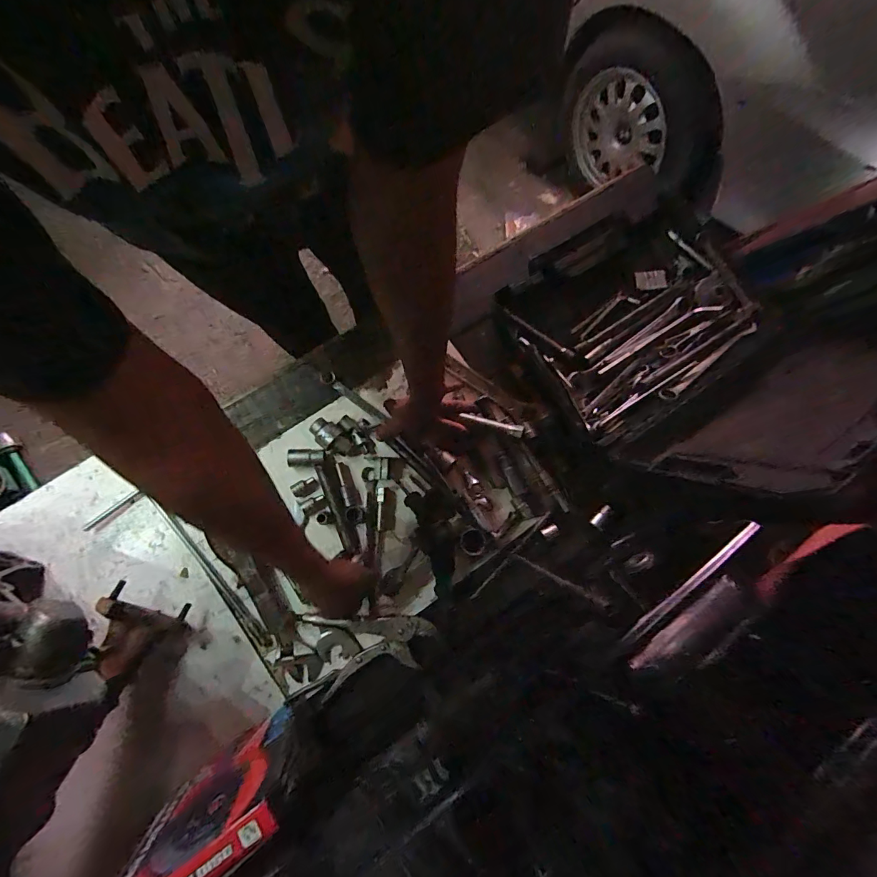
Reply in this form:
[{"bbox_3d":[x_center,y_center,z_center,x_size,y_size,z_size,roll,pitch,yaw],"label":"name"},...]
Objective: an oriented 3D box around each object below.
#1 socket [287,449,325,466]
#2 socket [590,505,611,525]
[{"bbox_3d":[-0.214,0.032,0.675,0.056,0.020,0.027,-2,77,0],"label":"socket"},{"bbox_3d":[0.263,0.125,0.683,0.011,0.048,0.007,34,37,7],"label":"socket"}]

